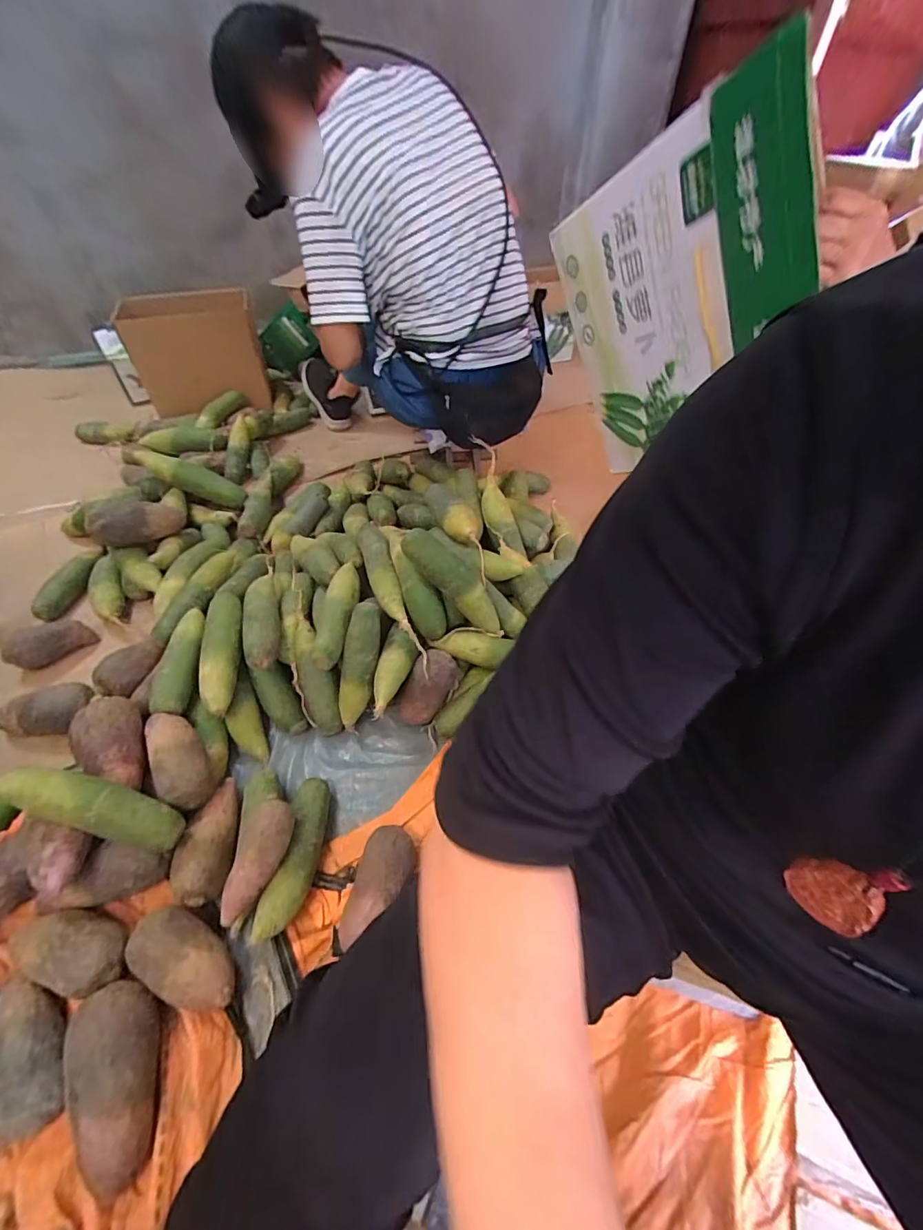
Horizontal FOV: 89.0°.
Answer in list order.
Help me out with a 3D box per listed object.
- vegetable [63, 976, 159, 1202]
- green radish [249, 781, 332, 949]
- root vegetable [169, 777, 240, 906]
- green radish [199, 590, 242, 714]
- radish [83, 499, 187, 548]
[{"bbox_3d":[-0.353,0.475,0.480,0.071,0.061,0.164,-16,51,-15],"label":"vegetable"},{"bbox_3d":[-0.218,0.323,0.634,0.055,0.055,0.200,3,49,1],"label":"green radish"},{"bbox_3d":[-0.337,0.296,0.636,0.061,0.050,0.162,-3,49,-5],"label":"root vegetable"},{"bbox_3d":[-0.382,0.050,0.749,0.056,0.050,0.211,-4,66,-6],"label":"green radish"},{"bbox_3d":[-0.641,-0.194,0.927,0.103,0.085,0.178,31,32,23],"label":"radish"}]

